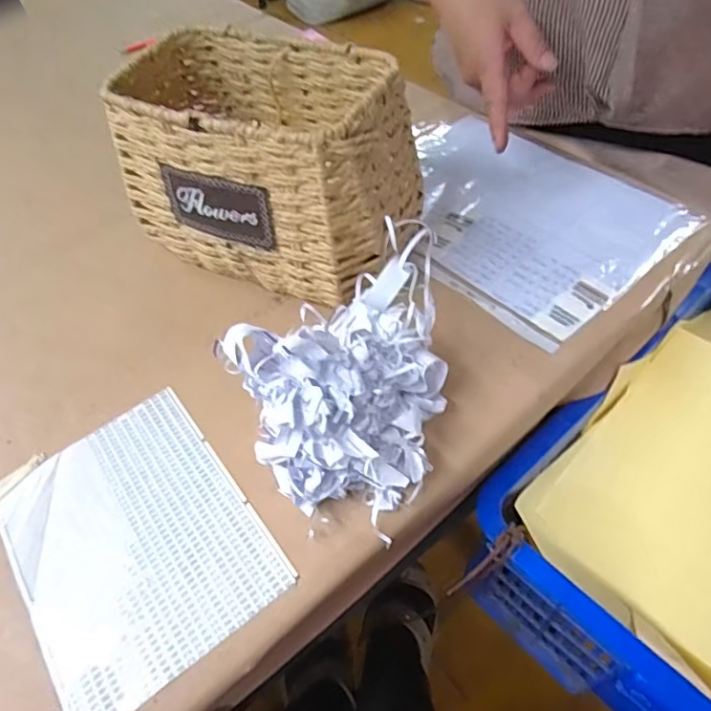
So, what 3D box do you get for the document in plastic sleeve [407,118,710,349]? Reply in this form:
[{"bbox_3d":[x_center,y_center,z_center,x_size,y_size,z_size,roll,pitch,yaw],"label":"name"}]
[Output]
[{"bbox_3d":[0.149,-0.150,0.585,0.225,0.008,0.309,-38,56,-19],"label":"document in plastic sleeve"}]

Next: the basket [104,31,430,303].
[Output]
[{"bbox_3d":[-0.075,-0.168,0.517,0.245,0.171,0.155,21,57,20],"label":"basket"}]

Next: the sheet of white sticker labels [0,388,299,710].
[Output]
[{"bbox_3d":[-0.160,0.131,0.412,0.154,0.005,0.204,-33,57,-18],"label":"sheet of white sticker labels"}]

